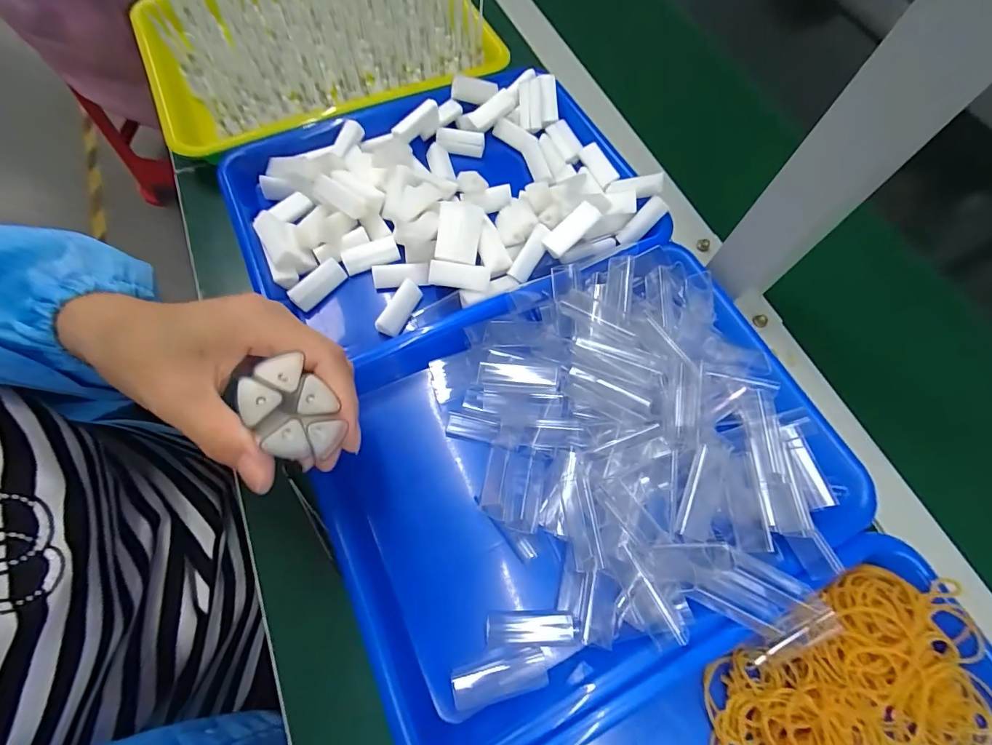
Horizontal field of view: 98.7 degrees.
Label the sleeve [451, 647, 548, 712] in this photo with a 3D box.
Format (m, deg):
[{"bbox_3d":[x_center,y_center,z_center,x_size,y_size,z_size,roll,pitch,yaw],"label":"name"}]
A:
[{"bbox_3d":[0.002,0.179,0.248,0.055,0.012,0.018,-13,69,-8],"label":"sleeve"}]

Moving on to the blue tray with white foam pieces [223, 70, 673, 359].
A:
[{"bbox_3d":[-0.046,-0.150,0.364,0.322,0.046,0.218,-21,70,-11],"label":"blue tray with white foam pieces"}]

